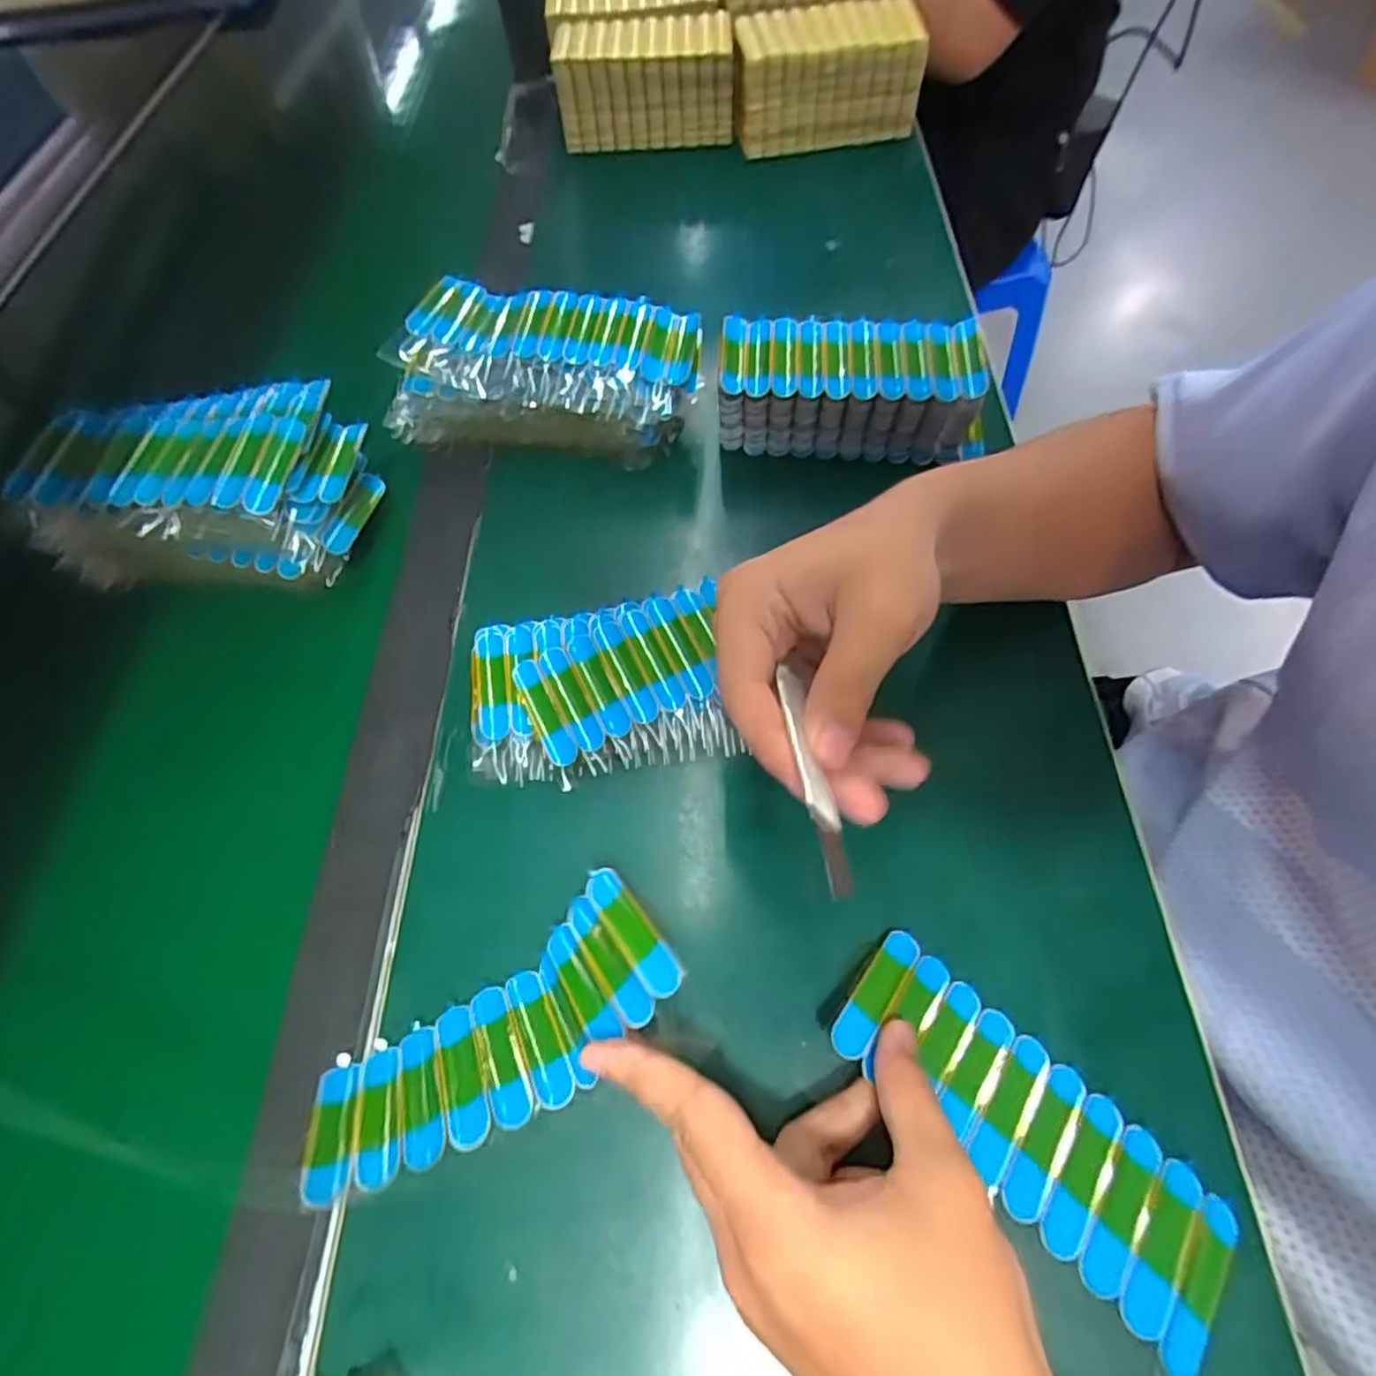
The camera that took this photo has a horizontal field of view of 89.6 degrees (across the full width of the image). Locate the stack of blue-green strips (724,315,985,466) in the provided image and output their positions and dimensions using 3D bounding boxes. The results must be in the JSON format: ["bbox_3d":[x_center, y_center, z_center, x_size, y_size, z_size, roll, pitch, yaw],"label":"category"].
[{"bbox_3d":[0.102,-0.187,0.439,0.160,0.060,0.061,3,61,5],"label":"stack of blue-green strips"}]

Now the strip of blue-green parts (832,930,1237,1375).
[{"bbox_3d":[0.131,0.169,0.268,0.155,0.012,0.060,39,52,19],"label":"strip of blue-green parts"}]

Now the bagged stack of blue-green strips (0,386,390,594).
[{"bbox_3d":[-0.276,-0.117,0.399,0.175,0.063,0.113,2,61,4],"label":"bagged stack of blue-green strips"}]

